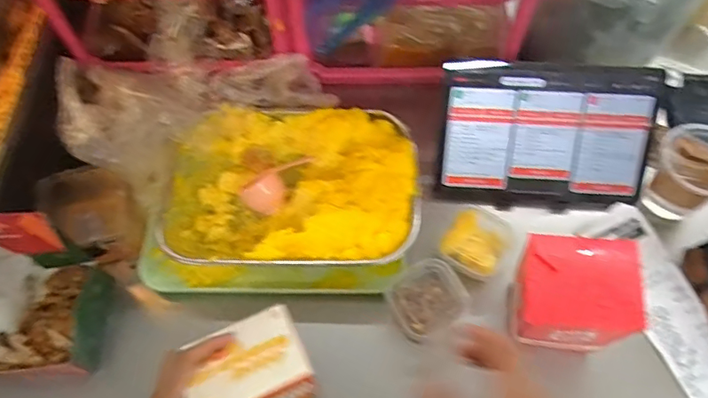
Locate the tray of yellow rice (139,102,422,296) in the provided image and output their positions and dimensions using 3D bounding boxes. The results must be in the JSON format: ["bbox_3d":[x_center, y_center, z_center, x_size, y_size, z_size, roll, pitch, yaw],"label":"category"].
[{"bbox_3d":[-0.083,-0.003,0.651,0.312,0.086,0.229,-1,61,0],"label":"tray of yellow rice"}]

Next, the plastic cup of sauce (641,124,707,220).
[{"bbox_3d":[0.383,-0.028,0.606,0.081,0.105,0.084,0,61,1],"label":"plastic cup of sauce"}]

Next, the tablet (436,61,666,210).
[{"bbox_3d":[0.230,-0.072,0.640,0.243,0.174,0.025,2,18,5],"label":"tablet"}]

